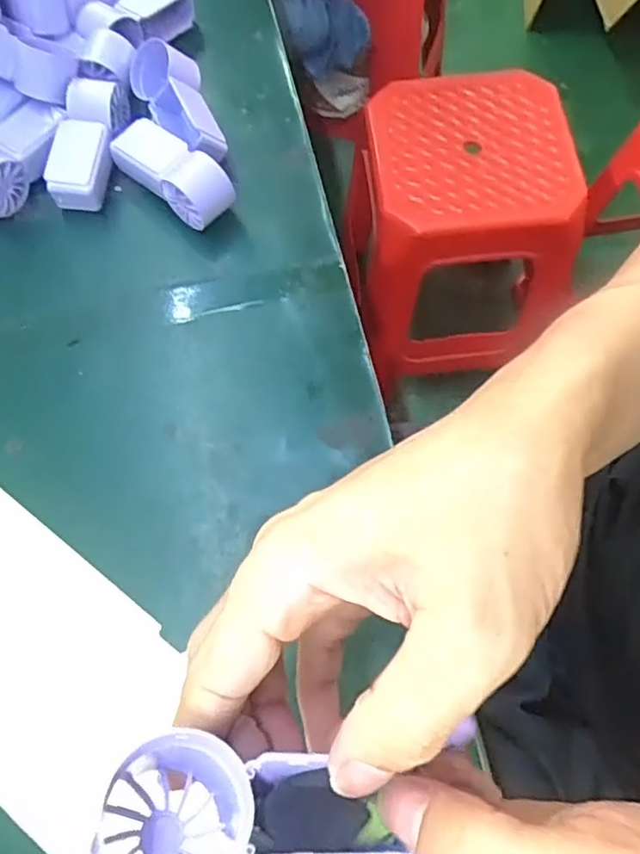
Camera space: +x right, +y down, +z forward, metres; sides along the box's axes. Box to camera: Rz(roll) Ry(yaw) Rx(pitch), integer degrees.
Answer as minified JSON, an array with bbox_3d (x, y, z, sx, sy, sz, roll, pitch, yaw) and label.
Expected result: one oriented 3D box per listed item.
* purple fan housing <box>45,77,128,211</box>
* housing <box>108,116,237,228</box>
[{"bbox_3d":[-0.158,-0.194,0.435,0.036,0.032,0.092,9,69,4],"label":"purple fan housing"},{"bbox_3d":[-0.101,-0.172,0.429,0.035,0.040,0.097,-43,74,-15],"label":"housing"}]

